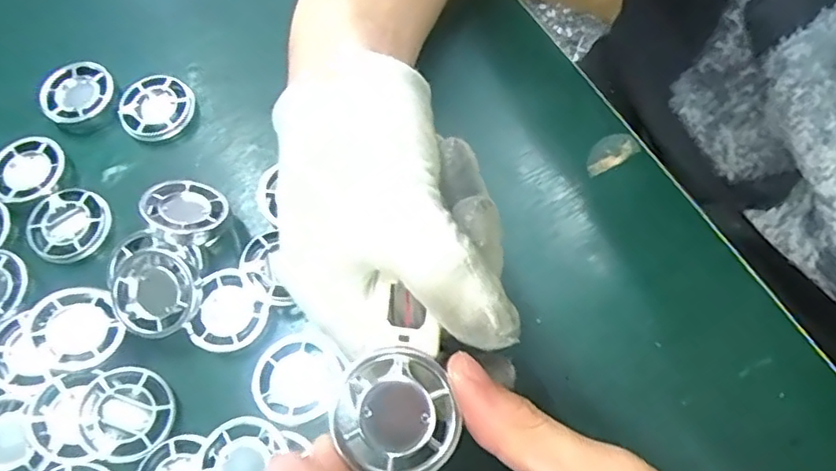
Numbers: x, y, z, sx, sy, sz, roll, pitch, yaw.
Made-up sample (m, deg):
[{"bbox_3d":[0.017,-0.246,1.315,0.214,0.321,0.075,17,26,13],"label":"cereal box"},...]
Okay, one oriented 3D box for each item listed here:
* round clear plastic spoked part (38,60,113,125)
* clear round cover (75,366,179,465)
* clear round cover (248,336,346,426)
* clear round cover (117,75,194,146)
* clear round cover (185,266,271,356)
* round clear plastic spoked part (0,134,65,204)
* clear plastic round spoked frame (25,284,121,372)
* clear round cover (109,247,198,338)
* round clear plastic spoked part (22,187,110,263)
[{"bbox_3d":[-0.187,-0.080,0.338,0.037,0.007,0.036,-1,68,3],"label":"round clear plastic spoked part"},{"bbox_3d":[-0.126,0.077,0.266,0.037,0.004,0.037,40,67,-1],"label":"clear round cover"},{"bbox_3d":[-0.054,0.062,0.272,0.038,0.004,0.039,-1,68,3],"label":"clear round cover"},{"bbox_3d":[-0.142,-0.069,0.337,0.036,0.012,0.039,-1,68,3],"label":"clear round cover"},{"bbox_3d":[-0.089,0.035,0.283,0.035,0.008,0.035,-1,68,3],"label":"clear round cover"},{"bbox_3d":[-0.204,-0.035,0.321,0.035,0.007,0.038,-1,68,3],"label":"round clear plastic spoked part"},{"bbox_3d":[-0.154,0.042,0.276,0.035,0.011,0.040,-43,72,-12],"label":"clear plastic round spoked frame"},{"bbox_3d":[-0.118,0.026,0.278,0.038,0.011,0.036,0,86,0],"label":"clear round cover"},{"bbox_3d":[-0.177,-0.006,0.311,0.038,0.005,0.038,-1,68,3],"label":"round clear plastic spoked part"}]

